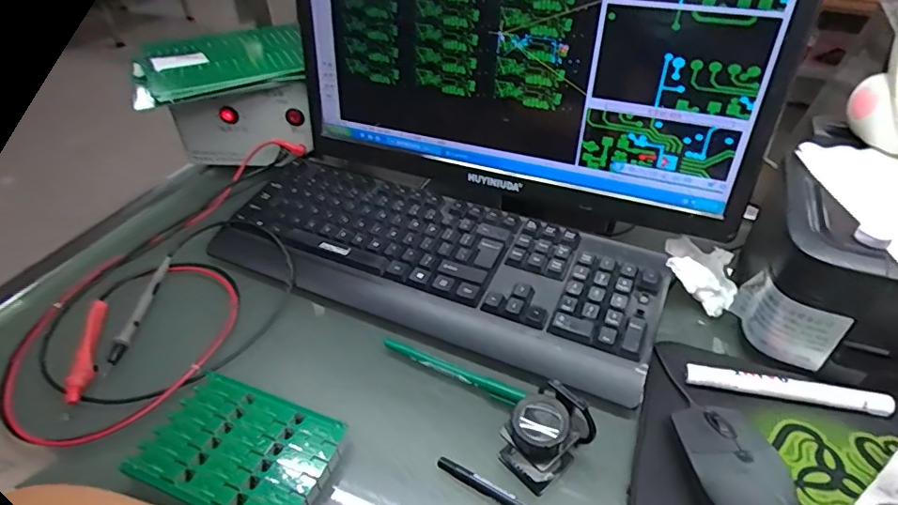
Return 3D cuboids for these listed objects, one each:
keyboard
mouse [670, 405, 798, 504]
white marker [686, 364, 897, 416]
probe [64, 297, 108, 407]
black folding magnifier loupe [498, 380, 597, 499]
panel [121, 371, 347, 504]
[{"bbox_3d":[-0.021,0.003,0.524,0.439,0.038,0.171,17,44,21],"label":"keyboard"},{"bbox_3d":[0.185,0.149,0.343,0.055,0.037,0.112,1,41,3],"label":"mouse"},{"bbox_3d":[0.260,0.106,0.410,0.142,0.014,0.017,8,41,11],"label":"white marker"},{"bbox_3d":[-0.301,0.080,0.440,0.017,0.013,0.107,-13,42,-13],"label":"probe"},{"bbox_3d":[0.068,0.122,0.367,0.061,0.051,0.045,-32,49,-31],"label":"black folding magnifier loupe"},{"bbox_3d":[-0.147,0.139,0.370,0.127,0.014,0.091,15,43,19],"label":"panel"}]

